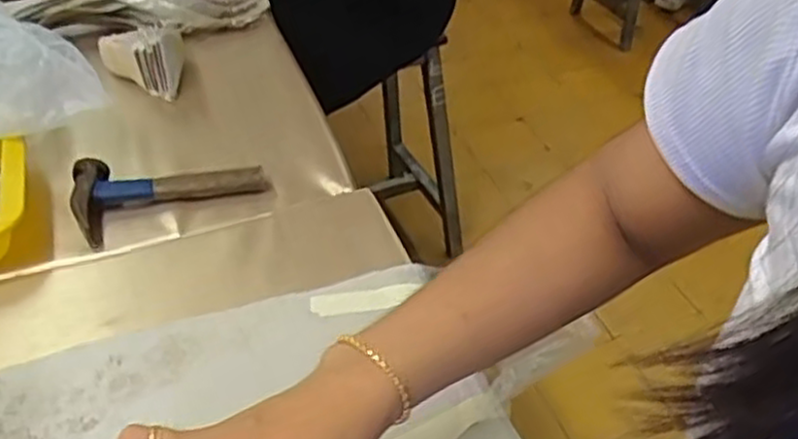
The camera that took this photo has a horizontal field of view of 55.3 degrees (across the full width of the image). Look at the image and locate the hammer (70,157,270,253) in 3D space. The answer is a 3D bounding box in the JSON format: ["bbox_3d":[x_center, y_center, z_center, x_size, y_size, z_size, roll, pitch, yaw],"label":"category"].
[{"bbox_3d":[-0.198,-0.032,0.656,0.158,0.034,0.072,-13,40,-13],"label":"hammer"}]

